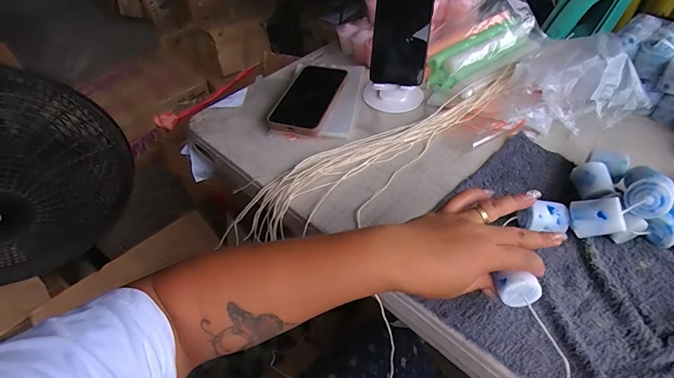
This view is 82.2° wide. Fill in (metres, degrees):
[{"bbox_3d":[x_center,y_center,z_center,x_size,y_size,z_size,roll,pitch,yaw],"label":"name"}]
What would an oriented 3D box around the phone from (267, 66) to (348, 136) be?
[{"bbox_3d":[-0.044,-0.142,0.587,0.085,0.017,0.156,14,54,12],"label":"phone"}]

